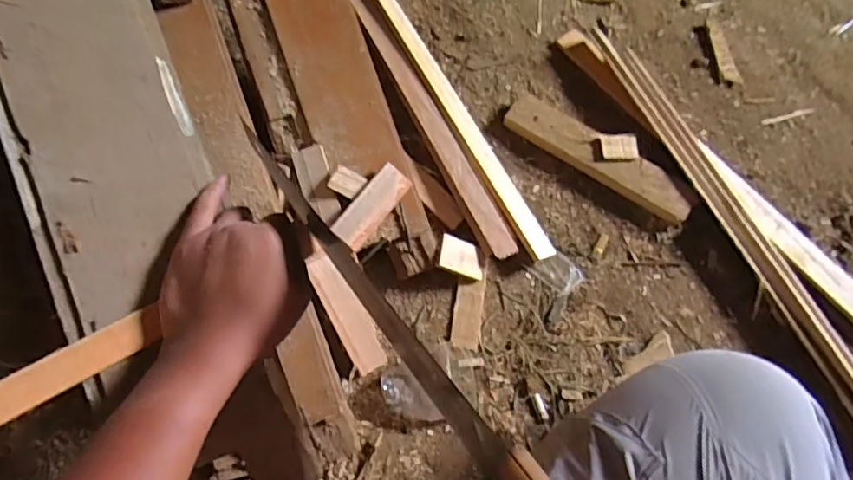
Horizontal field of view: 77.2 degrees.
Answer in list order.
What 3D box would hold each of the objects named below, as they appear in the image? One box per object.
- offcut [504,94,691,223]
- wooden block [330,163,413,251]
[{"bbox_3d":[0.219,-0.107,0.691,0.250,0.029,0.056,34,71,5],"label":"offcut"},{"bbox_3d":[-0.058,-0.036,0.577,0.038,0.008,0.100,43,73,-19],"label":"wooden block"}]

